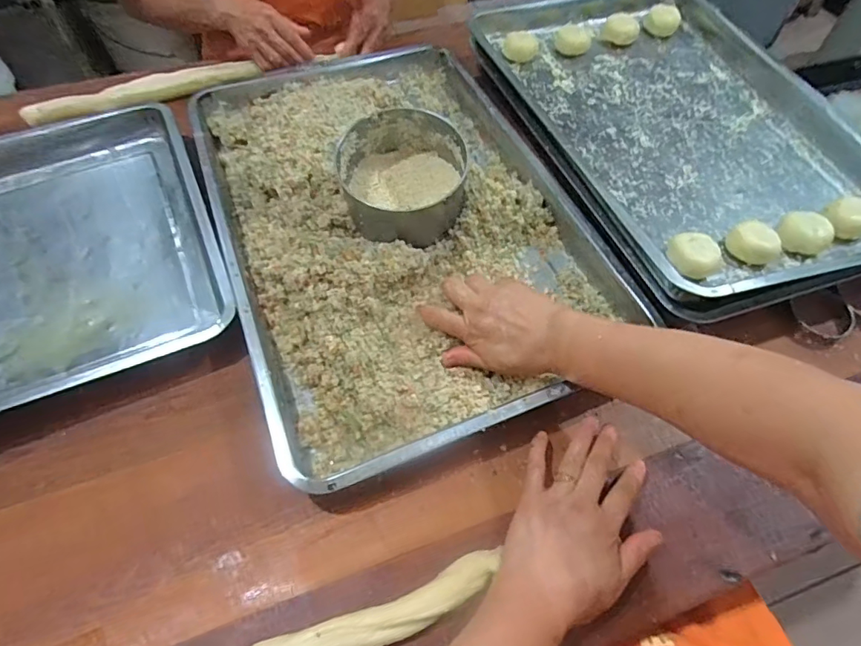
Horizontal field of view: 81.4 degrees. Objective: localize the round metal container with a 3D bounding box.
[{"bbox_3d":[-0.030,-0.161,0.560,0.129,0.081,0.139,1,57,-1],"label":"round metal container"}]

